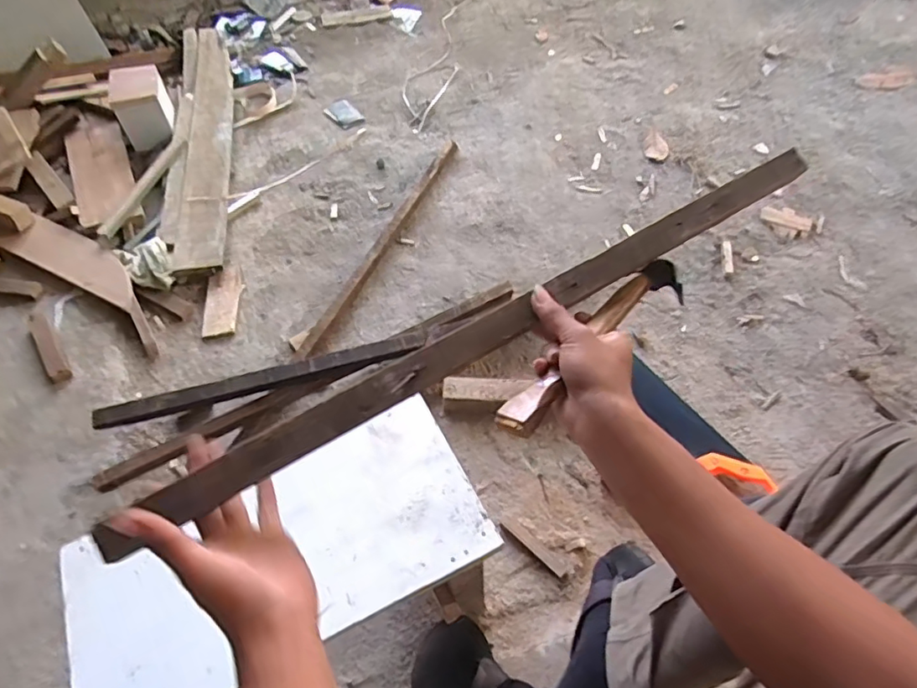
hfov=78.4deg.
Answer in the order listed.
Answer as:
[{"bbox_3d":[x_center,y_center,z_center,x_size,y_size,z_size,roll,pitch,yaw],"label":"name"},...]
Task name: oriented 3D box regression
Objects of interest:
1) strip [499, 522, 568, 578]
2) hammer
[{"bbox_3d":[0.112,0.302,0.838,0.112,0.006,0.019,34,64,24],"label":"strip"},{"bbox_3d":[0.124,-0.001,0.495,0.050,0.023,0.253,37,57,24],"label":"hammer"}]

